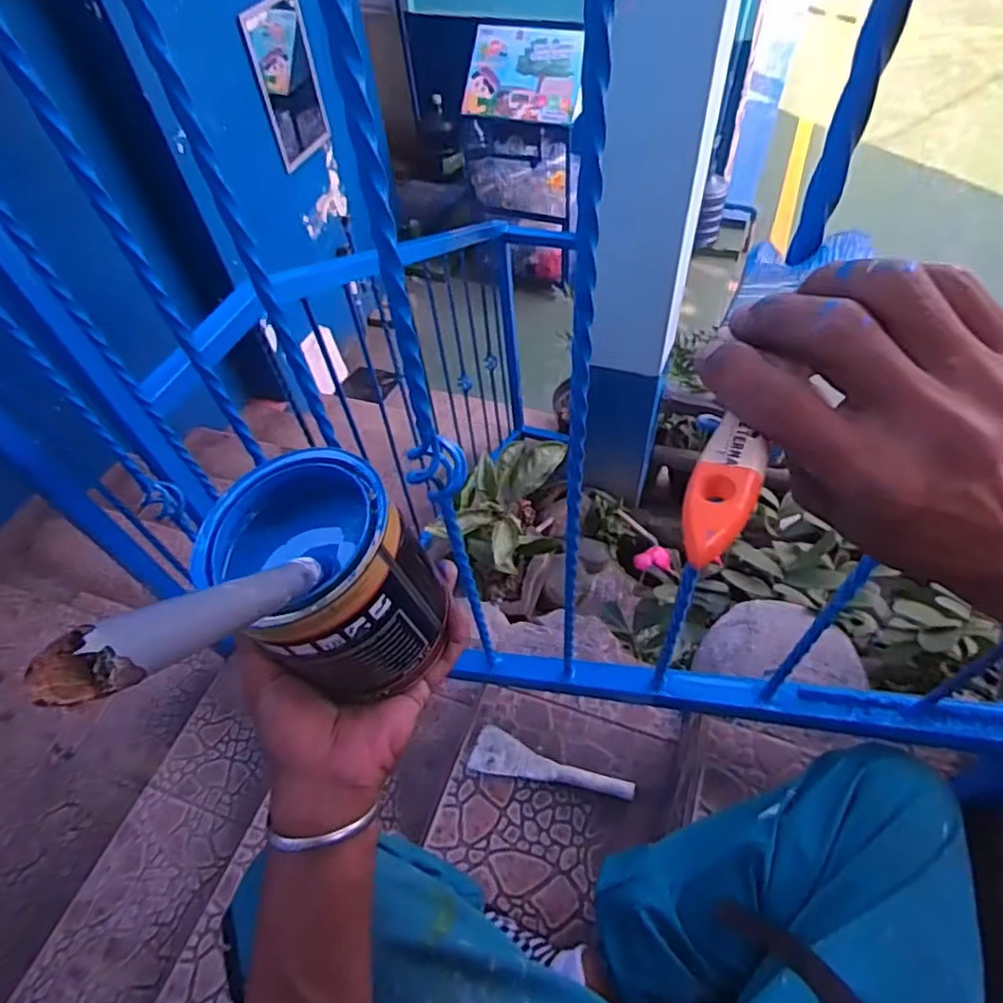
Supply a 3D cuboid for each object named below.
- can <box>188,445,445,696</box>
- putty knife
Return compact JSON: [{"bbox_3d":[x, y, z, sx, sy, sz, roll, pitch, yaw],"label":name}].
[{"bbox_3d":[-0.100,0.045,0.370,0.109,0.115,0.094,31,62,25],"label":"can"},{"bbox_3d":[0.072,0.379,0.903,0.237,0.027,0.066,10,55,12],"label":"putty knife"}]

